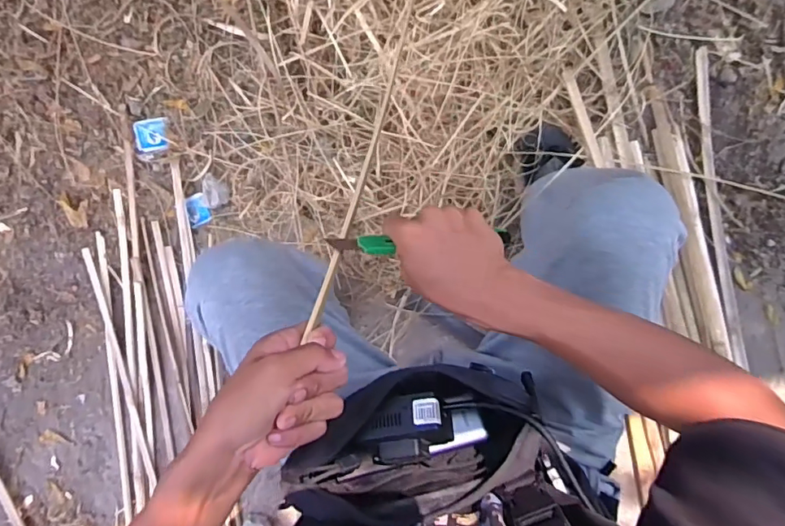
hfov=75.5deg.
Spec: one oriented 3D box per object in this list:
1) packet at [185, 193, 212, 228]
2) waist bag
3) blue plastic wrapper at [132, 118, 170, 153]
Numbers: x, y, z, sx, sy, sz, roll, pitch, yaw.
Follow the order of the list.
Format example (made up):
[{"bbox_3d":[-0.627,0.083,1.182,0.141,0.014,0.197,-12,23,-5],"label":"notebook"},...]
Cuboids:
[{"bbox_3d":[-0.389,-0.106,1.013,0.047,0.004,0.060,-23,87,2],"label":"packet"},{"bbox_3d":[0.023,0.148,0.457,0.208,0.111,0.112,-11,87,2],"label":"waist bag"},{"bbox_3d":[-0.468,-0.250,0.988,0.064,0.009,0.059,-9,91,1],"label":"blue plastic wrapper"}]

